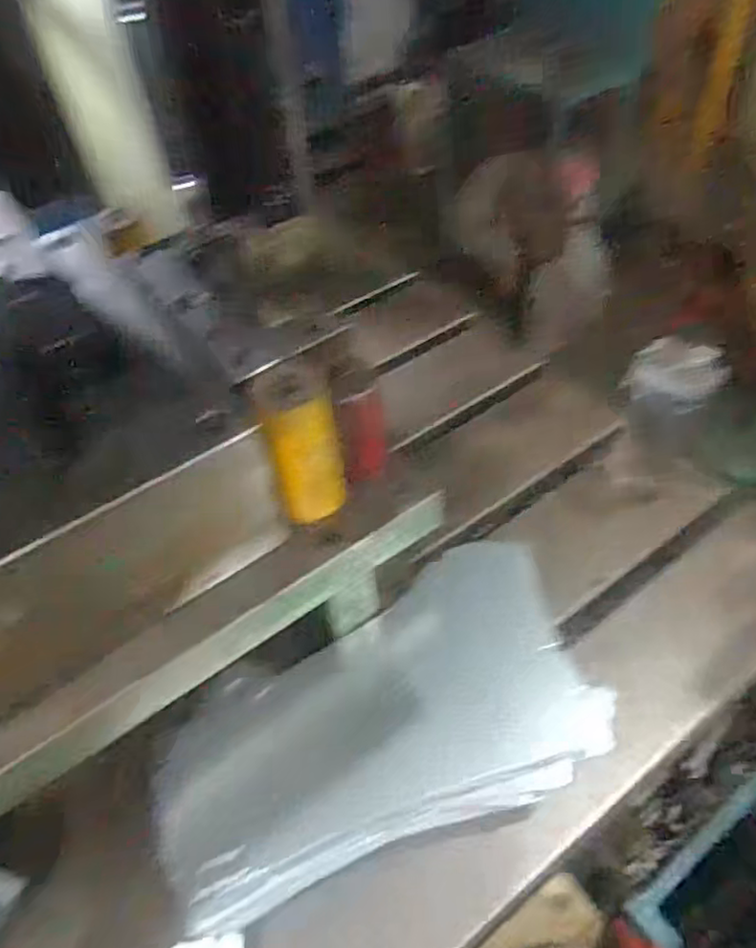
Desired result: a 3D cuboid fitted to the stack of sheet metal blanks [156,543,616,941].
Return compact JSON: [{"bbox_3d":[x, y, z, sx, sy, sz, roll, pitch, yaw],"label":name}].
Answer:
[{"bbox_3d":[-0.008,0.200,0.525,0.344,0.037,0.166,-22,59,-13],"label":"stack of sheet metal blanks"}]

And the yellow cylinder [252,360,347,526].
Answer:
[{"bbox_3d":[-0.053,-0.021,0.461,0.051,0.109,0.052,-15,49,-7],"label":"yellow cylinder"}]

